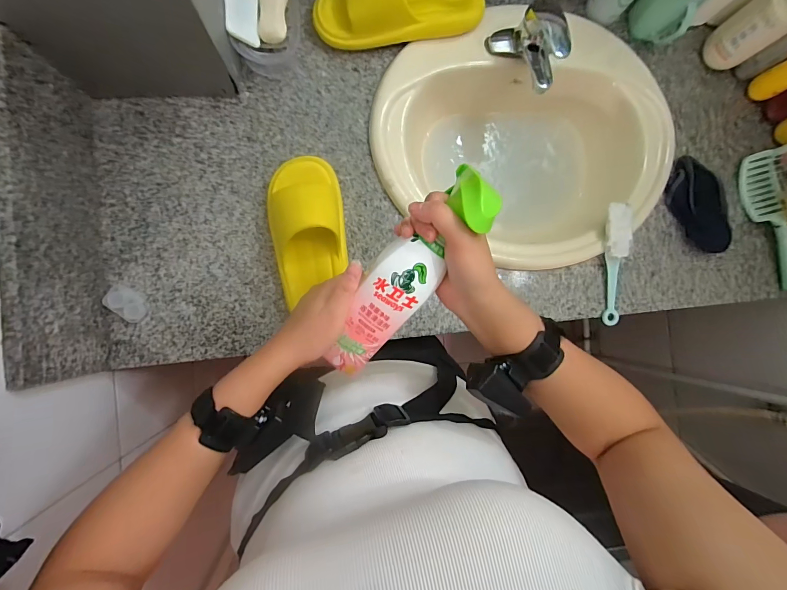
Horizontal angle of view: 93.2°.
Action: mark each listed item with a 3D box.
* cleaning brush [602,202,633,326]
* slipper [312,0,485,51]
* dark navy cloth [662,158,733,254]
[{"bbox_3d":[0.388,-0.052,0.647,0.038,0.026,0.209,-2,101,-6],"label":"cleaning brush"},{"bbox_3d":[0.014,-0.469,0.592,0.279,0.097,0.101,-16,89,-6],"label":"slipper"},{"bbox_3d":[0.544,-0.161,0.661,0.077,0.054,0.179,-19,90,-6],"label":"dark navy cloth"}]

